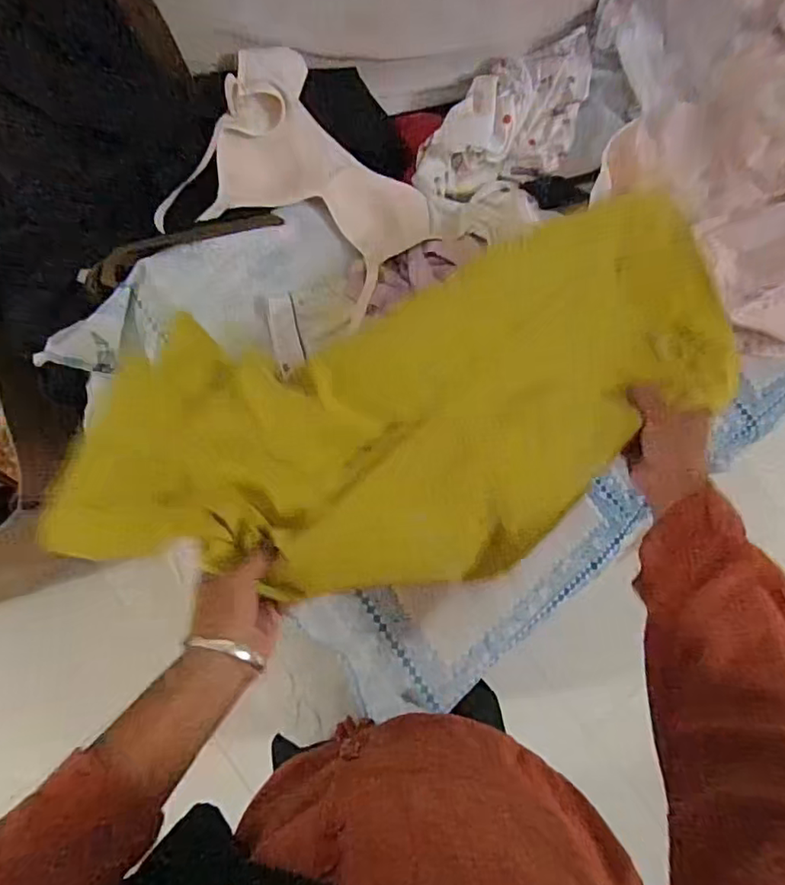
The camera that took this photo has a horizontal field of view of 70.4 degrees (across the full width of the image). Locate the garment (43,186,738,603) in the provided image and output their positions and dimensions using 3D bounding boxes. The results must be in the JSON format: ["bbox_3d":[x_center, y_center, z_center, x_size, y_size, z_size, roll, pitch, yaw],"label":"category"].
[{"bbox_3d":[0.037,-0.028,0.488,0.594,0.049,0.265,-22,82,-11],"label":"garment"}]

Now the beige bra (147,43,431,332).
[{"bbox_3d":[-0.098,-0.286,0.647,0.270,0.105,0.235,34,84,5],"label":"beige bra"}]

